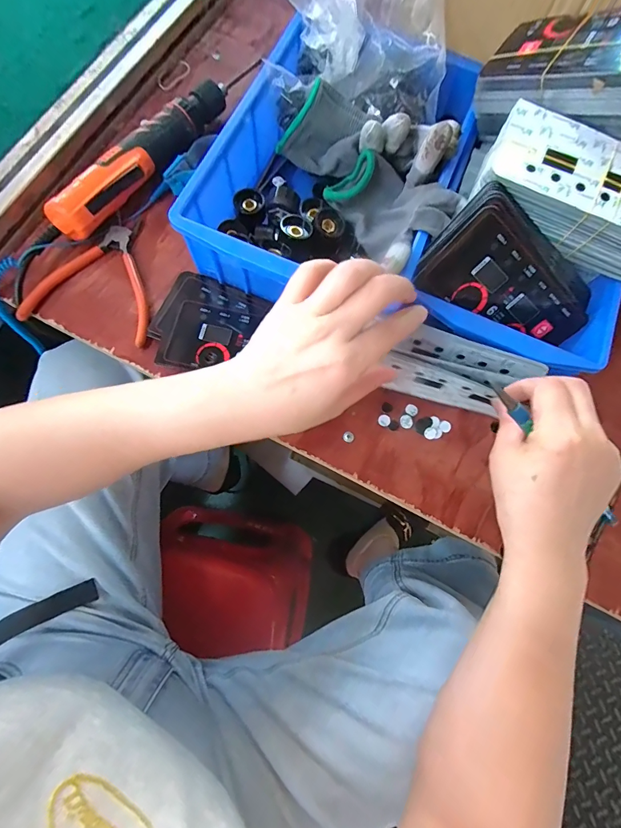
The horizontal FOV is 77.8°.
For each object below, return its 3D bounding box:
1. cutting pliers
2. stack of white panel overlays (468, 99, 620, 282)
[{"bbox_3d":[-0.209,-0.135,0.384,0.119,0.016,0.121,11,75,0],"label":"cutting pliers"},{"bbox_3d":[0.216,-0.179,0.314,0.160,0.049,0.082,20,76,2],"label":"stack of white panel overlays"}]

